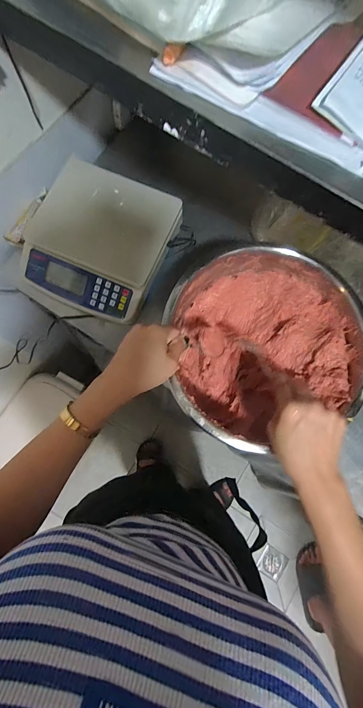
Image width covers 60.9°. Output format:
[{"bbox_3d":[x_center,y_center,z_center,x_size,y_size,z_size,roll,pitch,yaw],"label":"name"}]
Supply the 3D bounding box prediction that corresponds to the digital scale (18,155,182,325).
[{"bbox_3d":[-0.138,-0.192,0.519,0.223,0.066,0.234,24,77,3],"label":"digital scale"}]

